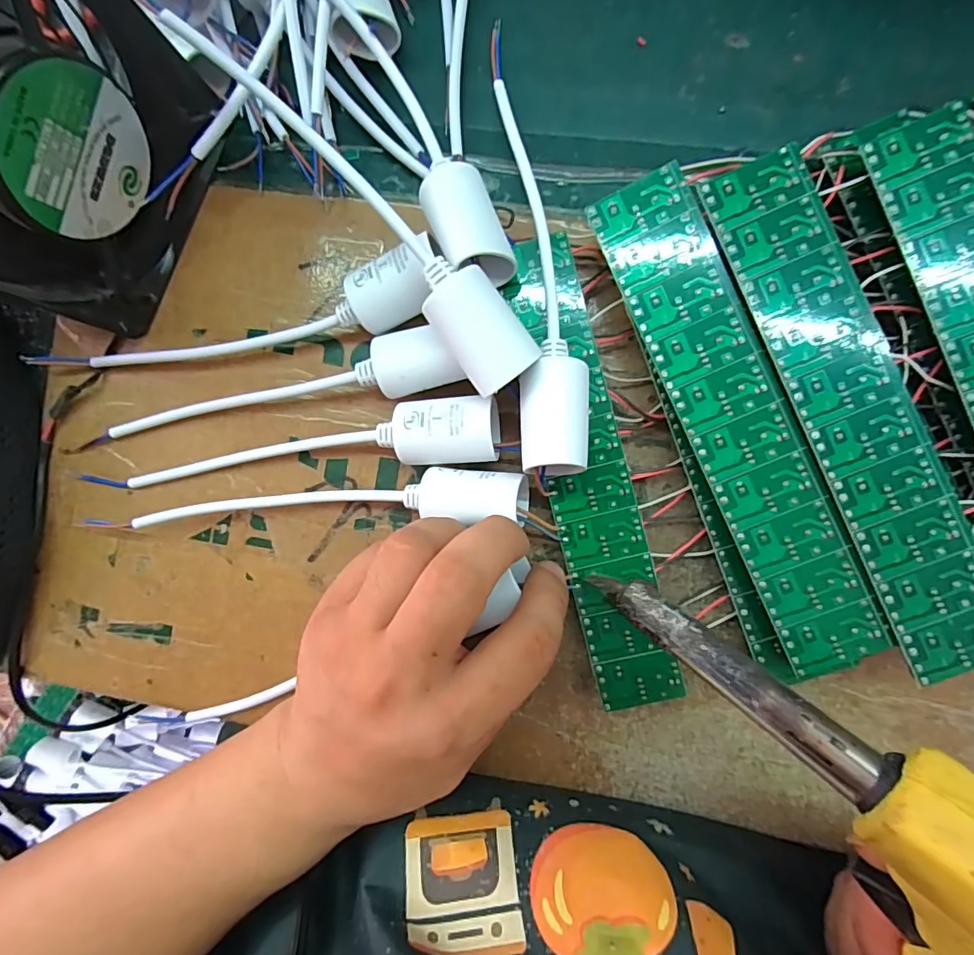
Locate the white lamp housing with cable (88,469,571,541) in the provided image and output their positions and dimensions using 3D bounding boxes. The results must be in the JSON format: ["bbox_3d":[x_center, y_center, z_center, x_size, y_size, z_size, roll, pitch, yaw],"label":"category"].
[{"bbox_3d":[-0.079,0.015,0.235,0.214,0.032,0.029,-3,89,15],"label":"white lamp housing with cable"}]

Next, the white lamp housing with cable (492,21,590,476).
[{"bbox_3d":[0.022,-0.103,0.217,0.027,0.042,0.202,-5,89,6],"label":"white lamp housing with cable"}]

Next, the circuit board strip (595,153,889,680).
[{"bbox_3d":[0.097,-0.022,0.200,0.039,0.004,0.199,-24,88,10],"label":"circuit board strip"}]

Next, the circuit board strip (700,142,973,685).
[{"bbox_3d":[0.138,-0.025,0.190,0.040,0.004,0.199,-22,88,6],"label":"circuit board strip"}]

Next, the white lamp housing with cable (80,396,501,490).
[{"bbox_3d":[-0.094,-0.014,0.234,0.201,0.029,0.027,-4,89,6],"label":"white lamp housing with cable"}]

